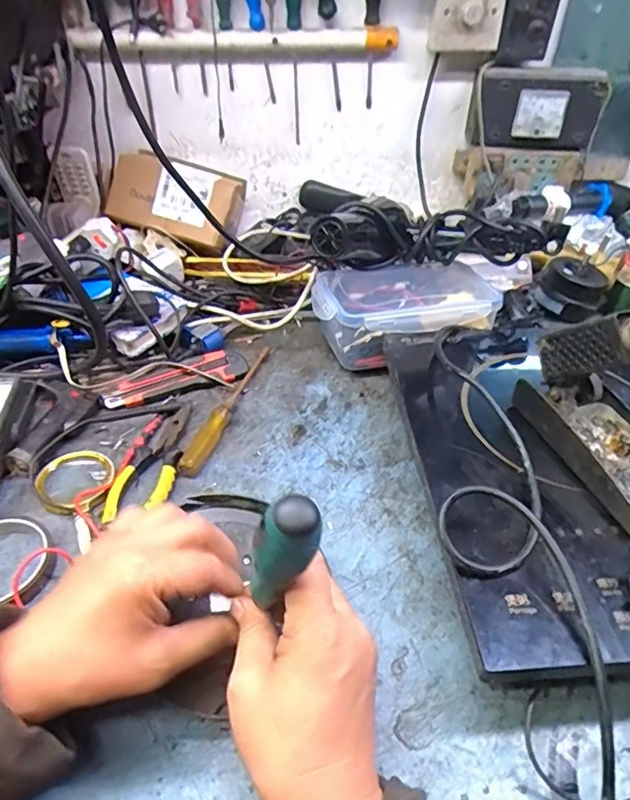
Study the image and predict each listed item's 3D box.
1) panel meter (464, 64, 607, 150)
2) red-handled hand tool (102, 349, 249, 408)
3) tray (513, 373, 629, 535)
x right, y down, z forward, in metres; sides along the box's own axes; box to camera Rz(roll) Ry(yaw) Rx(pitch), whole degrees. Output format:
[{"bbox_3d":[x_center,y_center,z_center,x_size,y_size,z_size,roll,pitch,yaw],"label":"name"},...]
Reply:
[{"bbox_3d":[0.309,-0.408,0.765,0.178,0.095,0.055,1,41,-1],"label":"panel meter"},{"bbox_3d":[-0.155,-0.025,0.620,0.159,0.011,0.040,-15,77,-17],"label":"red-handled hand tool"},{"bbox_3d":[0.243,0.036,0.462,0.079,0.035,0.151,-11,42,-14],"label":"tray"}]

